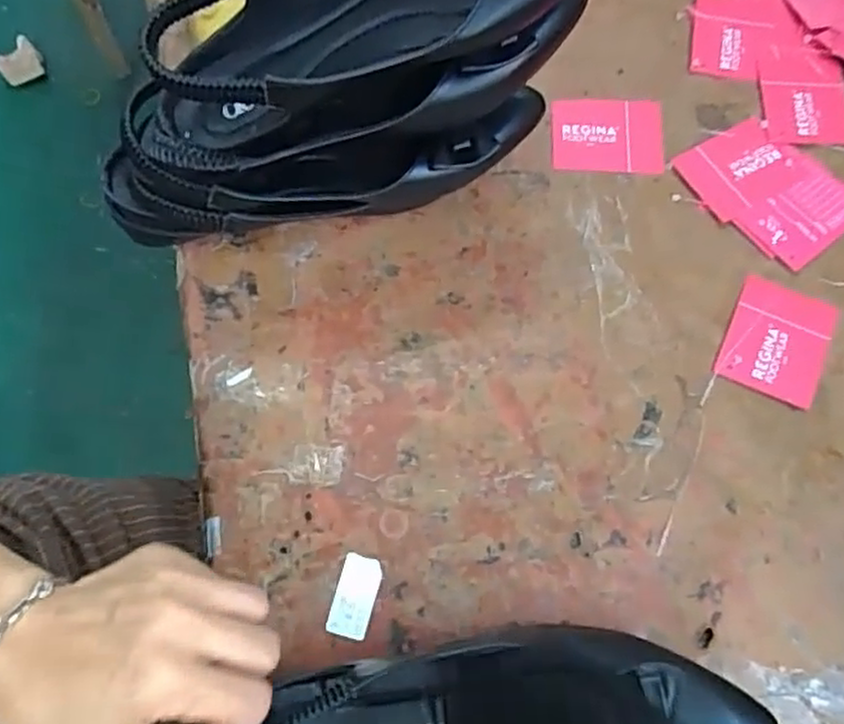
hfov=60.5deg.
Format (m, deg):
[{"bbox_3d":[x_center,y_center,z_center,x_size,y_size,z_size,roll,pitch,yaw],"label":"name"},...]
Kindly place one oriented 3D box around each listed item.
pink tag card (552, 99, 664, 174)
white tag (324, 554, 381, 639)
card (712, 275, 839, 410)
[{"bbox_3d":[0.122,-0.150,0.478,0.071,0.005,0.054,3,70,2],"label":"pink tag card"},{"bbox_3d":[-0.034,0.121,0.374,0.021,0.004,0.040,15,70,6],"label":"white tag"},{"bbox_3d":[0.209,-0.012,0.425,0.056,0.004,0.069,25,72,9],"label":"card"}]

